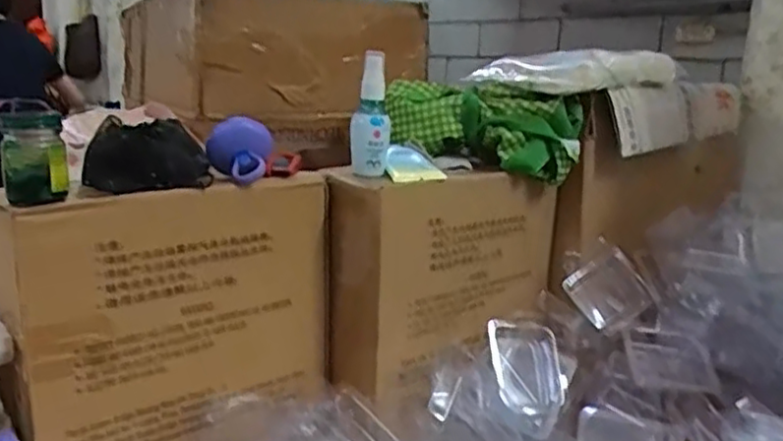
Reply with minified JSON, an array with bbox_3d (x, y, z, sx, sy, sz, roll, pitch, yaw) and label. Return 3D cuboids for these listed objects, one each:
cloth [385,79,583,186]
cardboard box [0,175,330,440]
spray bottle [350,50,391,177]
[{"bbox_3d":[0.100,-0.103,0.780,0.211,0.088,0.068,8,13,20],"label":"cloth"},{"bbox_3d":[-0.213,0.093,0.648,0.139,0.249,0.288,14,17,42],"label":"cardboard box"},{"bbox_3d":[-0.020,-0.098,0.683,0.037,0.128,0.030,3,13,-2],"label":"spray bottle"}]

